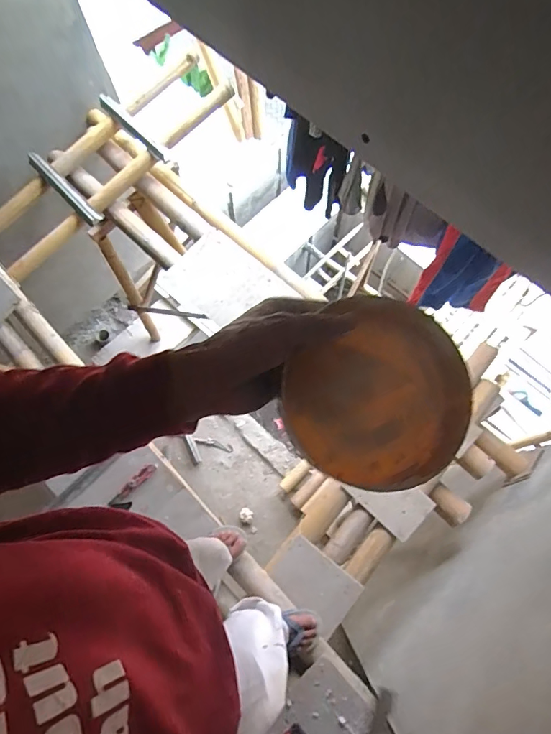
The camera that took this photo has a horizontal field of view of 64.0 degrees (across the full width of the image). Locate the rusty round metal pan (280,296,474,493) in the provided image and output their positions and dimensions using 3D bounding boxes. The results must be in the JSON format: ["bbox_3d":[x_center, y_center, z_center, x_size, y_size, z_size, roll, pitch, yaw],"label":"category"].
[{"bbox_3d":[0.082,0.023,0.343,0.133,0.049,0.138,0,72,1],"label":"rusty round metal pan"}]

